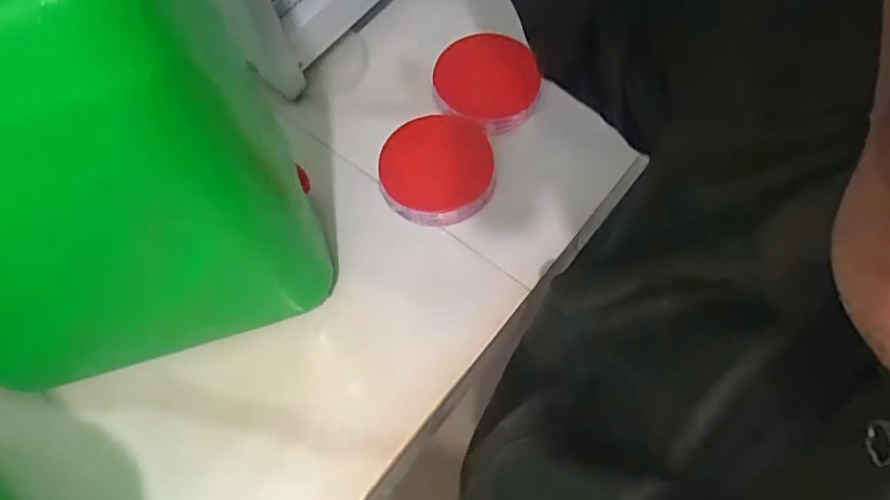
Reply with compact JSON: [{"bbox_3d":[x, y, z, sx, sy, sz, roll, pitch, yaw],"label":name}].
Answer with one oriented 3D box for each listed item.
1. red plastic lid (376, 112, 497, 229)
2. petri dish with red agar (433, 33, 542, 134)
[{"bbox_3d":[-0.008,-0.086,0.615,0.114,0.034,0.116,-2,65,2],"label":"red plastic lid"},{"bbox_3d":[0.047,-0.188,0.662,0.116,0.018,0.117,-1,65,3],"label":"petri dish with red agar"}]

